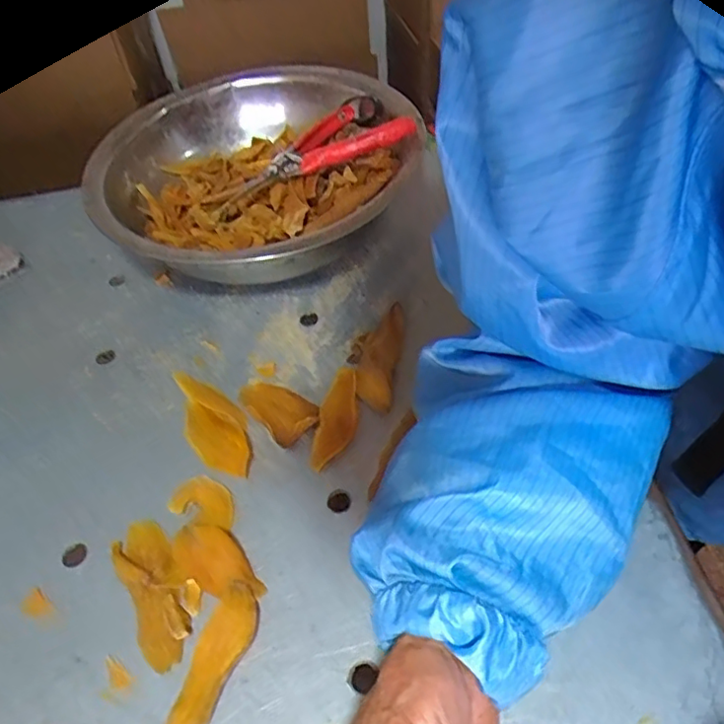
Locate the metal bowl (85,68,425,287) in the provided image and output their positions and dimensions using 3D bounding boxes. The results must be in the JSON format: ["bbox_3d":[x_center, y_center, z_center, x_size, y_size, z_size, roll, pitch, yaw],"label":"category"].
[{"bbox_3d":[-0.098,-0.170,0.558,0.269,0.085,0.282,-3,50,3],"label":"metal bowl"}]

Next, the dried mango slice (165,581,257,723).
[{"bbox_3d":[-0.085,0.176,0.322,0.024,0.016,0.111,13,53,16],"label":"dried mango slice"}]

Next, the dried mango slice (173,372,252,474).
[{"bbox_3d":[-0.105,0.043,0.430,0.040,0.020,0.093,-22,52,-12],"label":"dried mango slice"}]

